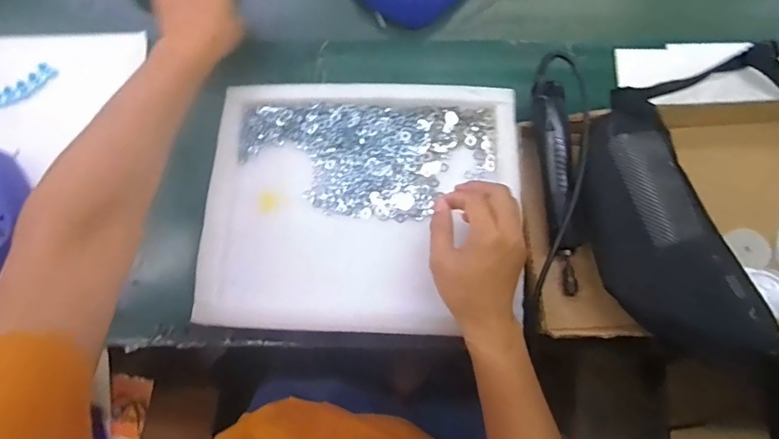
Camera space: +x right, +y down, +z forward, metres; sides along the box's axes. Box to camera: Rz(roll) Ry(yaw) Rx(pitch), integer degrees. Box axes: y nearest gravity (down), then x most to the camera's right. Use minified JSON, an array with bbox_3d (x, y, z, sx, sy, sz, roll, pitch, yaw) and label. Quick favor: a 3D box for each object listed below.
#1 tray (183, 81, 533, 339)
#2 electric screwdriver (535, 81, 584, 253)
[{"bbox_3d":[-0.030,-0.019,0.557,0.349,0.029,0.286,2,73,3],"label":"tray"},{"bbox_3d":[0.197,-0.066,0.544,0.042,0.033,0.191,-2,73,2],"label":"electric screwdriver"}]

